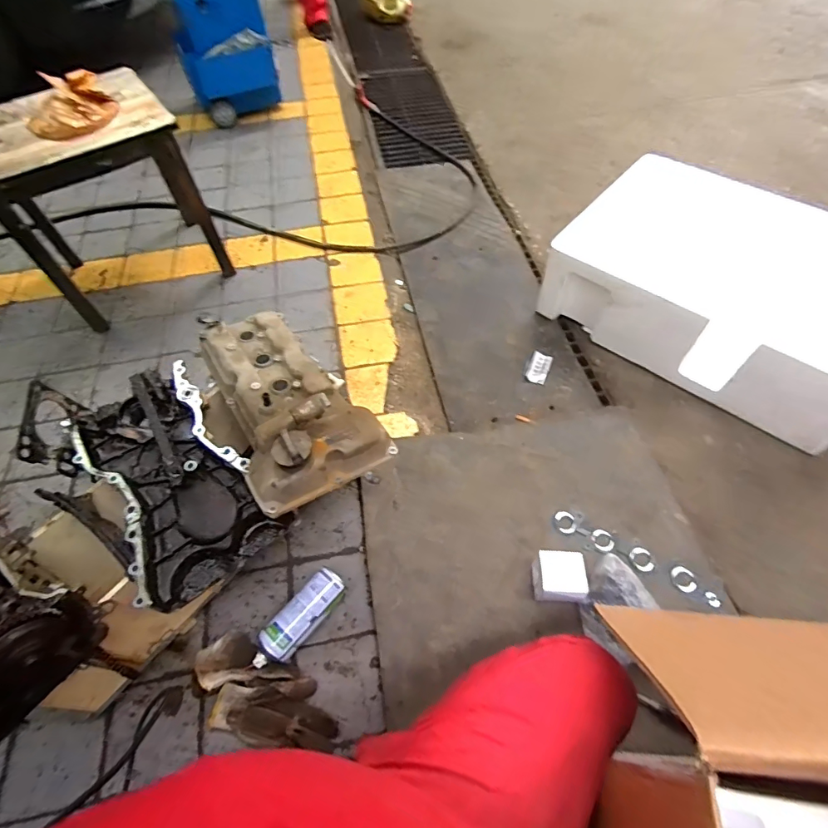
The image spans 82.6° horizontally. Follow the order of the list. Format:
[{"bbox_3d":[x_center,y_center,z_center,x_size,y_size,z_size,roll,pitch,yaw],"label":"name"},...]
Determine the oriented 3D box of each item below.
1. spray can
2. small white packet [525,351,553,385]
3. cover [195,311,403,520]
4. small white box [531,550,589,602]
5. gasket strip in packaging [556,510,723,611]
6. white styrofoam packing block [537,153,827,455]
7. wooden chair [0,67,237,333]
[{"bbox_3d":[-0.200,0.361,0.828,0.060,0.054,0.183,35,62,23],"label":"spray can"},{"bbox_3d":[0.316,-0.118,1.191,0.049,0.014,0.092,19,57,15],"label":"small white packet"},{"bbox_3d":[-0.225,-0.045,0.767,0.210,0.109,0.381,-31,60,-16],"label":"cover"},{"bbox_3d":[0.260,0.298,0.848,0.083,0.071,0.084,1,54,2],"label":"small white box"},{"bbox_3d":[0.419,0.267,0.900,0.306,0.009,0.059,25,59,18],"label":"gasket strip in packaging"},{"bbox_3d":[0.767,-0.318,1.174,0.708,0.235,0.553,34,62,23],"label":"white styrofoam packing block"},{"bbox_3d":[-0.854,-0.672,1.103,0.479,0.821,0.457,-31,59,-19],"label":"wooden chair"}]

